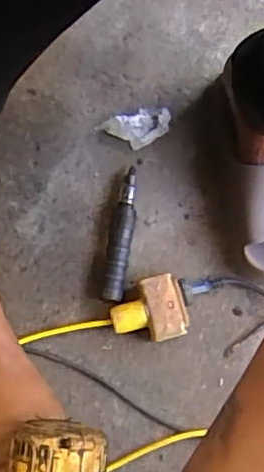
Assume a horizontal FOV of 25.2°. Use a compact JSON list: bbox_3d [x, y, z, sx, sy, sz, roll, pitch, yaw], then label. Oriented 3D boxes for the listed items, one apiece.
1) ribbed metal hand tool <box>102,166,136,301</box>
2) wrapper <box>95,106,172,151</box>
[{"bbox_3d":[-0.014,-0.002,0.742,0.030,0.029,0.166,9,76,3],"label":"ribbed metal hand tool"},{"bbox_3d":[0.005,-0.141,0.777,0.095,0.020,0.048,-20,79,-6],"label":"wrapper"}]

